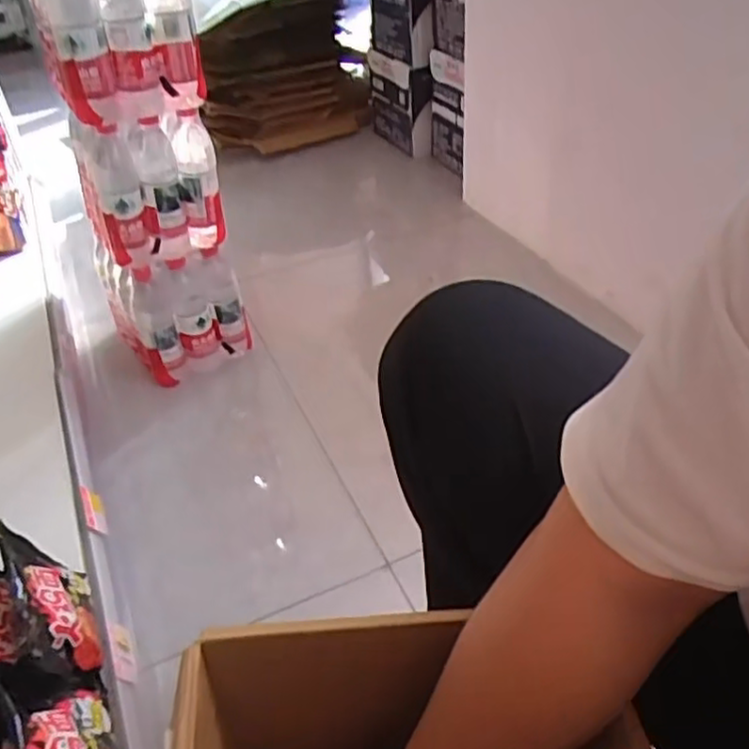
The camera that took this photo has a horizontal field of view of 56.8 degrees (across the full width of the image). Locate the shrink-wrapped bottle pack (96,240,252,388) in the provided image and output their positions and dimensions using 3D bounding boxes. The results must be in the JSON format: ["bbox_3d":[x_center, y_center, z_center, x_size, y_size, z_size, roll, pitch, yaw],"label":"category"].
[{"bbox_3d":[-0.364,-0.142,1.237,0.194,0.200,0.212,-26,44,-24],"label":"shrink-wrapped bottle pack"}]

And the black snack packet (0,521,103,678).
[{"bbox_3d":[-0.314,0.223,0.667,0.040,0.114,0.159,-47,46,-1],"label":"black snack packet"}]

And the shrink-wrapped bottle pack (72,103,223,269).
[{"bbox_3d":[-0.361,-0.310,1.105,0.198,0.216,0.175,-19,41,-17],"label":"shrink-wrapped bottle pack"}]

